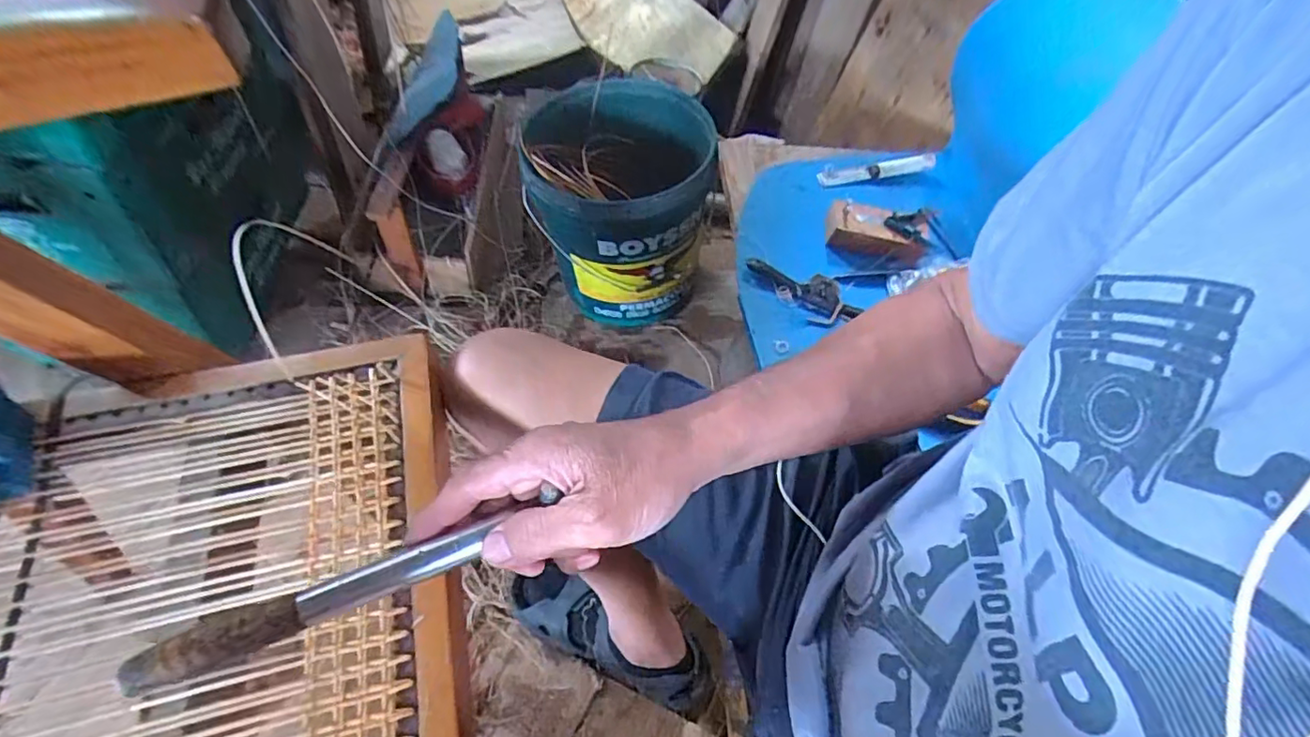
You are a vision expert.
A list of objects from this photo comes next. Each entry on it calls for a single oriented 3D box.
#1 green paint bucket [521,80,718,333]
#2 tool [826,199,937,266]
[{"bbox_3d":[-0.065,-0.282,1.042,0.300,0.331,0.322,-1,58,-5],"label":"green paint bucket"},{"bbox_3d":[0.297,-0.187,0.776,0.135,0.038,0.067,8,57,1],"label":"tool"}]

